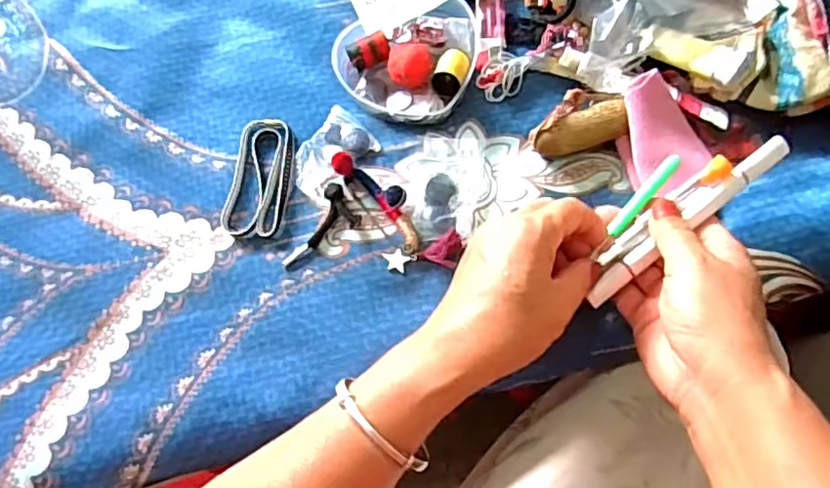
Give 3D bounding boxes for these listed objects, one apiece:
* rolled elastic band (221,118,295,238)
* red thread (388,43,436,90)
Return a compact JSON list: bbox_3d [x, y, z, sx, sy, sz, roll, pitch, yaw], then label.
[{"bbox_3d":[-0.107,-0.047,0.431,0.043,0.008,0.086,8,74,5],"label":"rolled elastic band"},{"bbox_3d":[-0.003,-0.126,0.432,0.031,0.021,0.028,-2,74,2],"label":"red thread"}]

